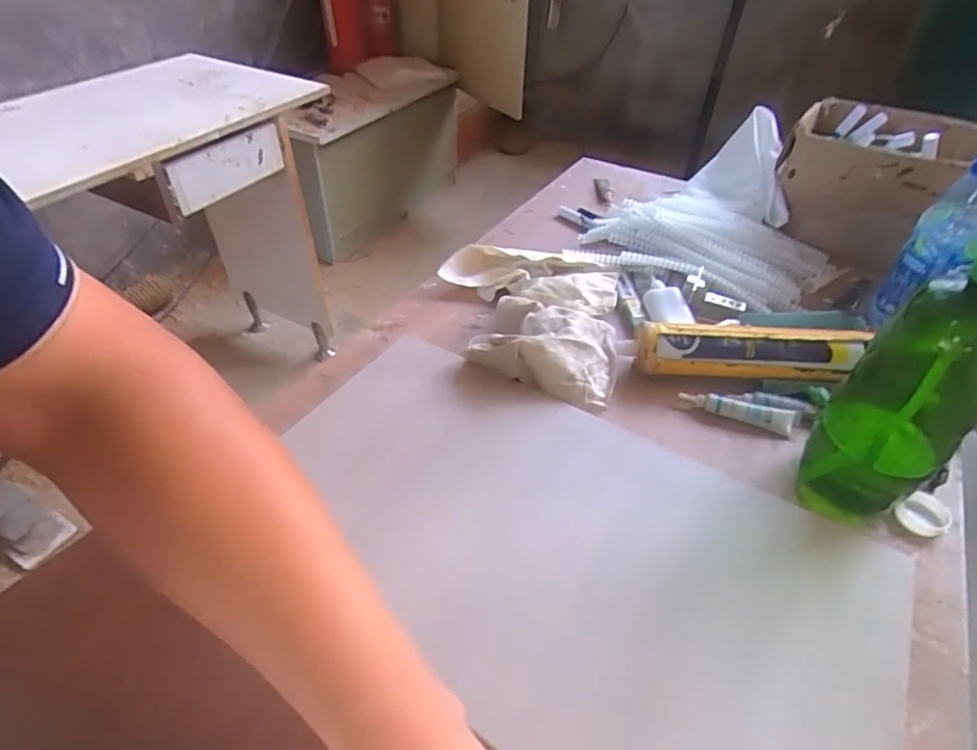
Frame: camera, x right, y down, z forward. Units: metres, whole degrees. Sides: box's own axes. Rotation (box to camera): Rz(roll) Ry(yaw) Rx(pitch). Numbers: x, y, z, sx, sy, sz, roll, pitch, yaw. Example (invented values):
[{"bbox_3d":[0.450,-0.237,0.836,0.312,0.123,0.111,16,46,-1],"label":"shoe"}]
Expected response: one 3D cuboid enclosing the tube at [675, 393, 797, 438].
[{"bbox_3d":[0.247,0.036,0.555,0.106,0.014,0.023,12,44,10],"label":"tube"}]

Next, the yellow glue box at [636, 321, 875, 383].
[{"bbox_3d":[0.269,-0.024,0.585,0.224,0.036,0.055,4,89,3],"label":"yellow glue box"}]

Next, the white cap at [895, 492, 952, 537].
[{"bbox_3d":[0.371,0.119,0.475,0.039,0.013,0.034,-18,47,-20],"label":"white cap"}]

